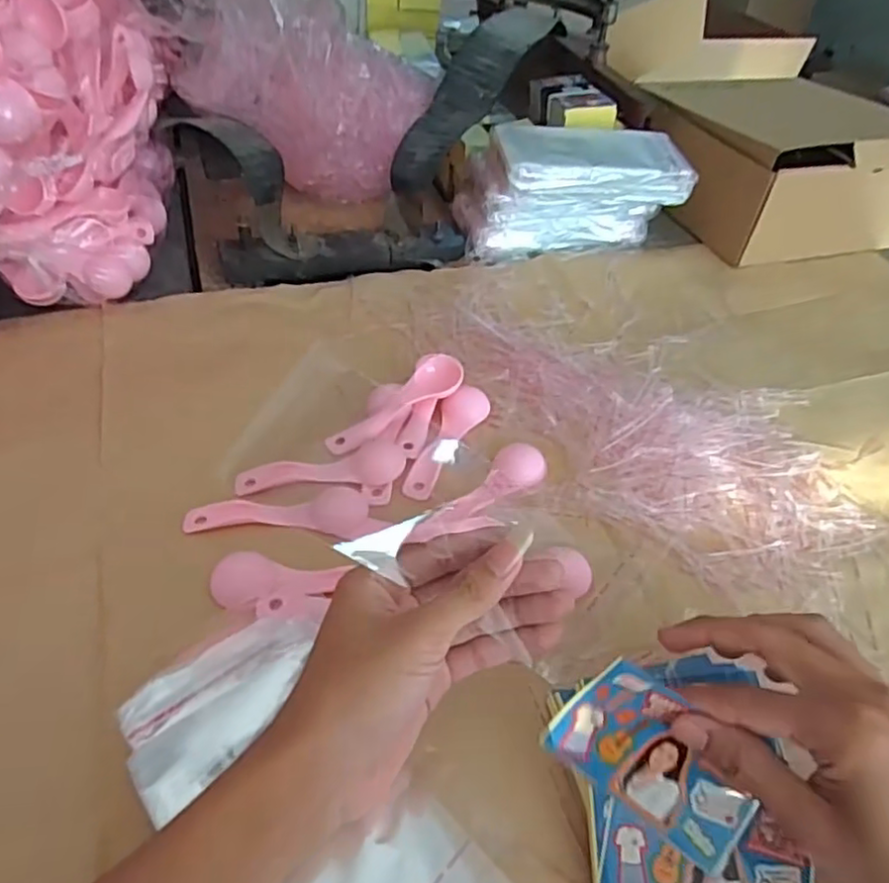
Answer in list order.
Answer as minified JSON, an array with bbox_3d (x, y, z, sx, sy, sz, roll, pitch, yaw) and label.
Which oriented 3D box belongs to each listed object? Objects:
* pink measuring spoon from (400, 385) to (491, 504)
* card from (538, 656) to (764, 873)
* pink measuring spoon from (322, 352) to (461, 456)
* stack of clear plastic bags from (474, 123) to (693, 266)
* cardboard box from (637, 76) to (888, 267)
[{"bbox_3d":[-0.001,-0.002,0.466,0.032,0.016,0.110,23,48,16],"label":"pink measuring spoon"},{"bbox_3d":[0.097,0.140,0.289,0.090,0.057,0.012,34,15,5],"label":"card"},{"bbox_3d":[-0.036,-0.026,0.474,0.111,0.016,0.028,-35,55,-12],"label":"pink measuring spoon"},{"bbox_3d":[0.130,-0.253,0.667,0.210,0.099,0.090,-4,46,-9],"label":"stack of clear plastic bags"},{"bbox_3d":[0.373,-0.314,0.736,0.277,0.127,0.234,-11,48,-16],"label":"cardboard box"}]

